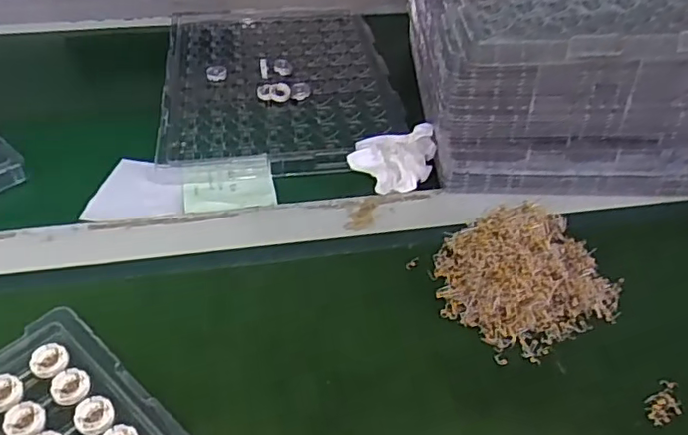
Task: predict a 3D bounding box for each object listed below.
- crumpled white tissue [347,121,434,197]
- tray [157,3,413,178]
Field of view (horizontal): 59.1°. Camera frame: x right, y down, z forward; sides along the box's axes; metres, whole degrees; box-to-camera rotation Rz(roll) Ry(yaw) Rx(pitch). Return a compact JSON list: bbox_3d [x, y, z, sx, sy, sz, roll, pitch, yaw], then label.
[{"bbox_3d":[0.045,-0.053,0.568,0.079,0.037,0.066,5,43,2],"label":"crumpled white tissue"},{"bbox_3d":[-0.078,-0.170,0.715,0.254,0.015,0.362,-4,43,-8],"label":"tray"}]

